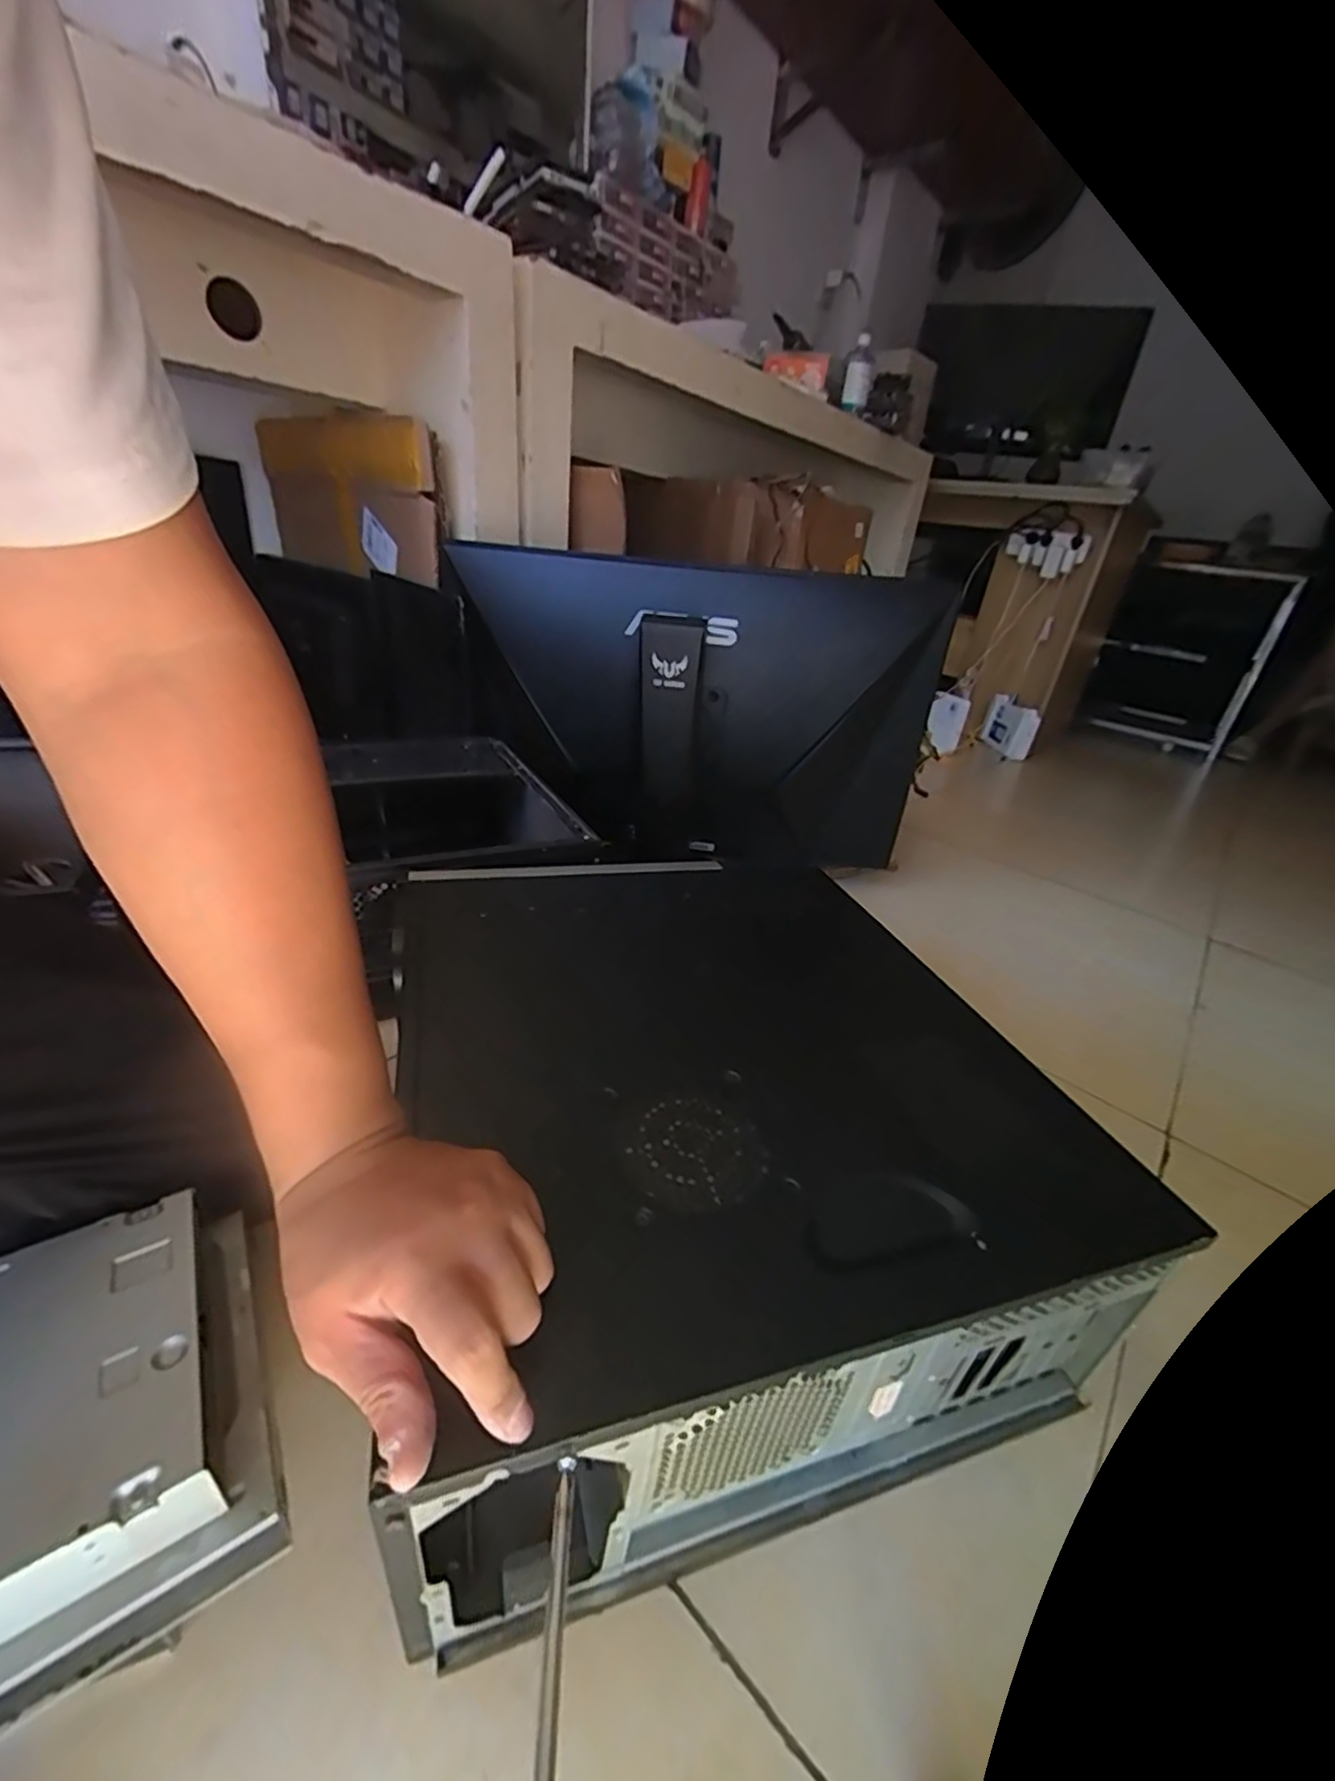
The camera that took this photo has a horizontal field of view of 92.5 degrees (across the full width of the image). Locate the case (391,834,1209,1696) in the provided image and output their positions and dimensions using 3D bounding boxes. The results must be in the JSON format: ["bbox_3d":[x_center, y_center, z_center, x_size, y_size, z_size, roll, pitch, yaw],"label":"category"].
[{"bbox_3d":[0.025,0.156,0.489,0.384,0.174,0.446,-3,31,-18],"label":"case"}]

